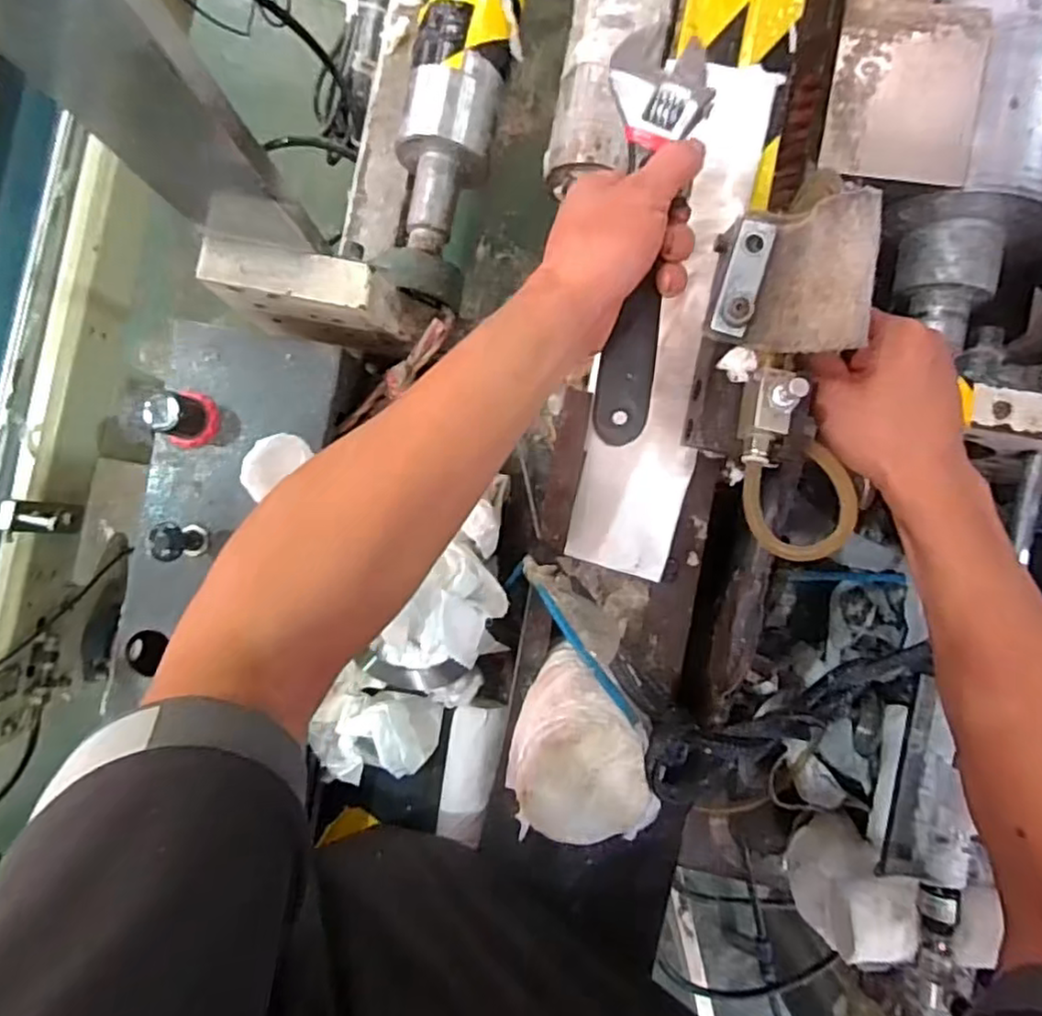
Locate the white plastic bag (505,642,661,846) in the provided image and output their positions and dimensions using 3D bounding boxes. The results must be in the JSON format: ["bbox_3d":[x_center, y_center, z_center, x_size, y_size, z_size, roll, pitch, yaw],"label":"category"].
[{"bbox_3d":[0.038,0.149,0.407,0.088,0.082,0.112,-2,89,1],"label":"white plastic bag"}]

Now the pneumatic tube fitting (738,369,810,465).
[{"bbox_3d":[0.136,-0.051,0.357,0.024,0.051,0.050,3,89,0],"label":"pneumatic tube fitting"}]

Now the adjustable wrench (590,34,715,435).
[{"bbox_3d":[0.070,-0.154,0.364,0.053,0.010,0.236,6,84,5],"label":"adjustable wrench"}]

